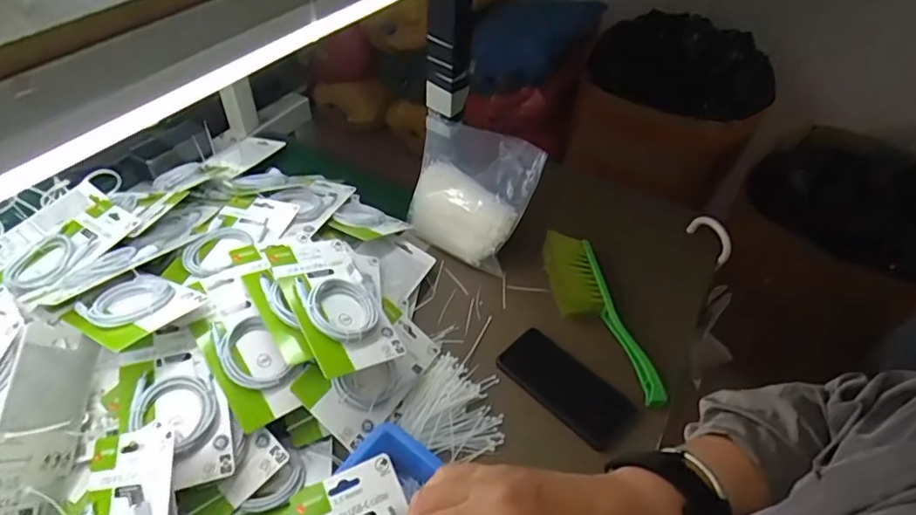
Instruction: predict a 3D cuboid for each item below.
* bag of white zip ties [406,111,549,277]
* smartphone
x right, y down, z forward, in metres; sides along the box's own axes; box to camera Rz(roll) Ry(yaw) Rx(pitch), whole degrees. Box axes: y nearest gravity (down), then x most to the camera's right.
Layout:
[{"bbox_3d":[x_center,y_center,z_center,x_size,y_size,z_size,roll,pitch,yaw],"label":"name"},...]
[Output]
[{"bbox_3d":[0.015,-0.090,0.768,0.177,0.195,0.049,21,16,13],"label":"bag of white zip ties"},{"bbox_3d":[0.136,0.162,0.665,0.167,0.014,0.081,36,54,26],"label":"smartphone"}]

